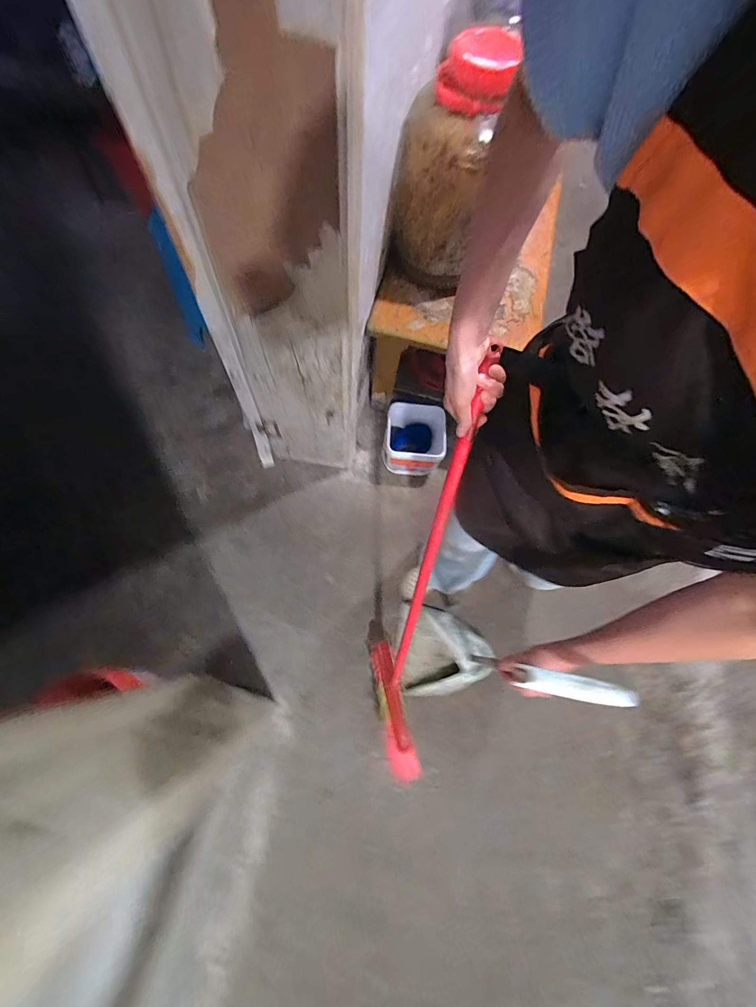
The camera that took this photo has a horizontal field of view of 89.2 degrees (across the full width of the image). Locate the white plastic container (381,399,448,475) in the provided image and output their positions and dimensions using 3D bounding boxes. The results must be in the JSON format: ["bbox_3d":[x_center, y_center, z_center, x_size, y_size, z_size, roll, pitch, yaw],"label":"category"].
[{"bbox_3d":[0.136,-0.227,1.428,0.214,0.221,0.210,5,71,0],"label":"white plastic container"}]

